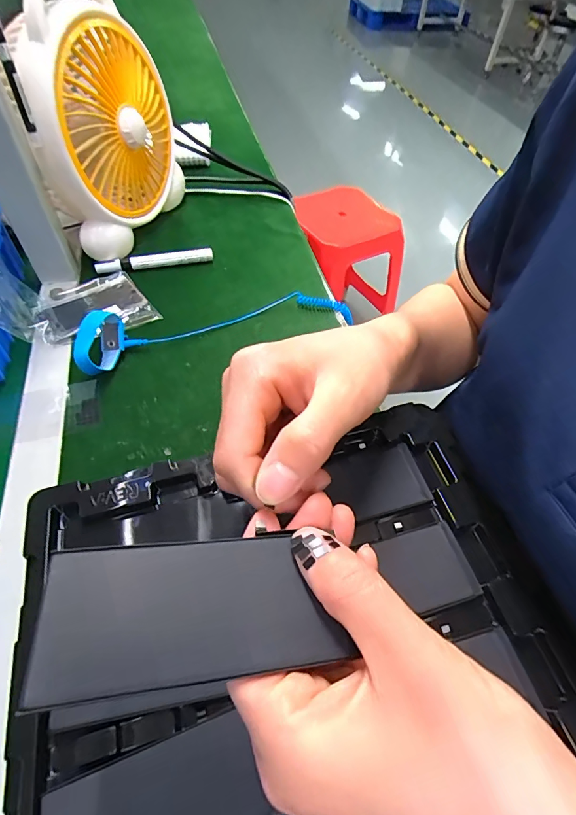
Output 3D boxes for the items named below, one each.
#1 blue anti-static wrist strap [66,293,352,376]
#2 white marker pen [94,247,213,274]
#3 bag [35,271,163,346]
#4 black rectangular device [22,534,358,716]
[{"bbox_3d":[-0.068,-0.095,0.437,0.296,0.045,0.061,-14,56,-14],"label":"blue anti-static wrist strap"},{"bbox_3d":[-0.164,-0.183,0.507,0.139,0.019,0.013,-14,56,-14],"label":"white marker pen"},{"bbox_3d":[-0.220,-0.118,0.458,0.114,0.025,0.096,-26,59,-21],"label":"bag"},{"bbox_3d":[-0.030,0.065,0.133,0.092,0.005,0.044,4,52,-15],"label":"black rectangular device"}]

